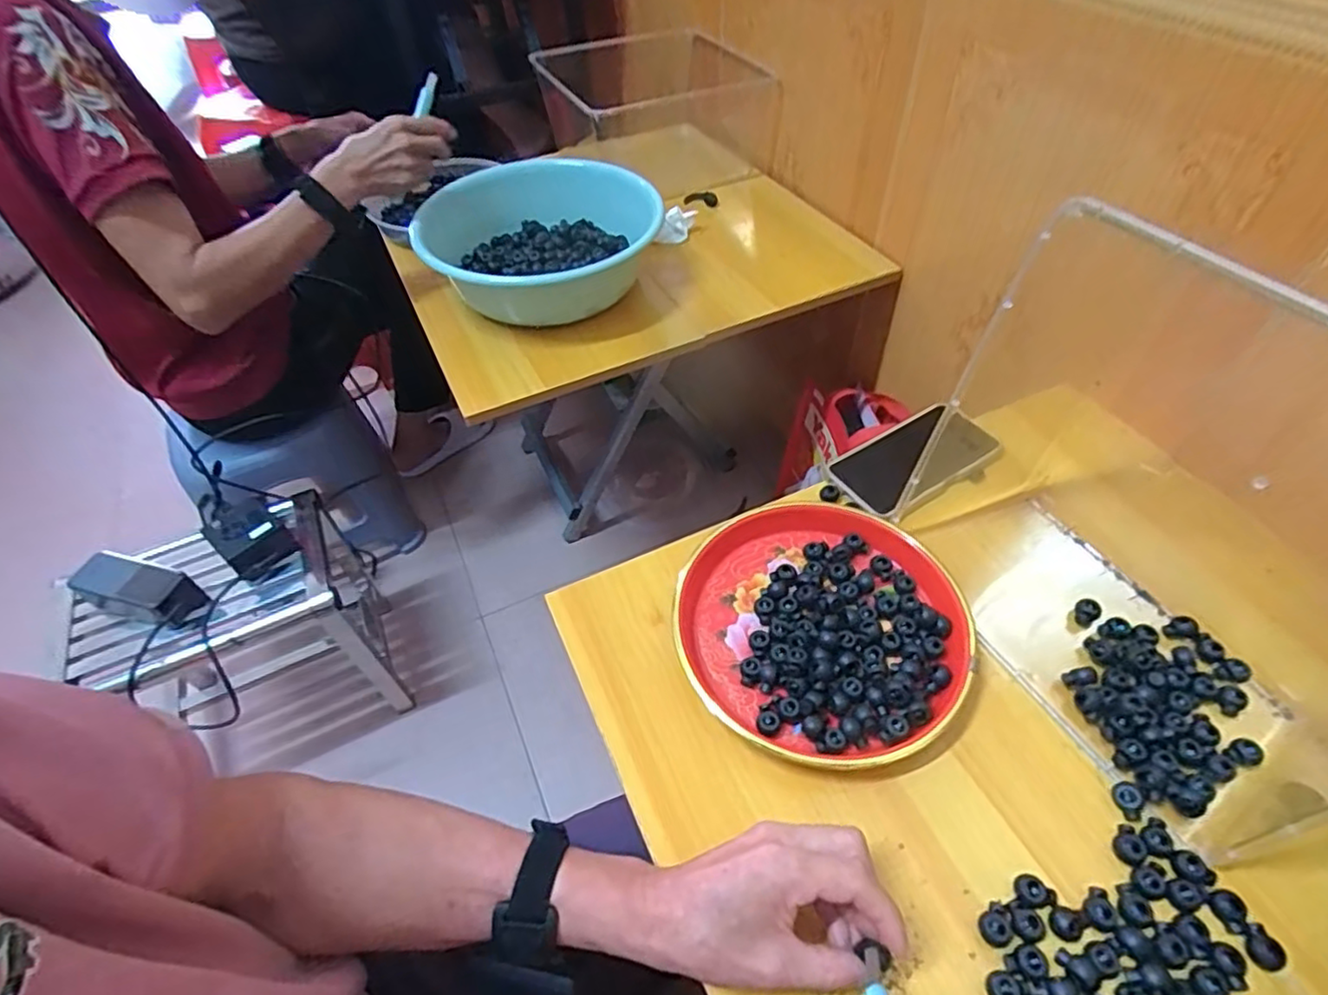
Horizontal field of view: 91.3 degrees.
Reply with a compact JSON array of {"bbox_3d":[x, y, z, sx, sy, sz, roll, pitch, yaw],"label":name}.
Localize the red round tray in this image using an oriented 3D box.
[{"bbox_3d":[0.123,0.099,0.511,0.210,0.031,0.214,-2,50,2],"label":"red round tray"}]

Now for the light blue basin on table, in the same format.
[{"bbox_3d":[-0.158,-0.323,0.842,0.297,0.120,0.297,-2,50,2],"label":"light blue basin on table"}]

